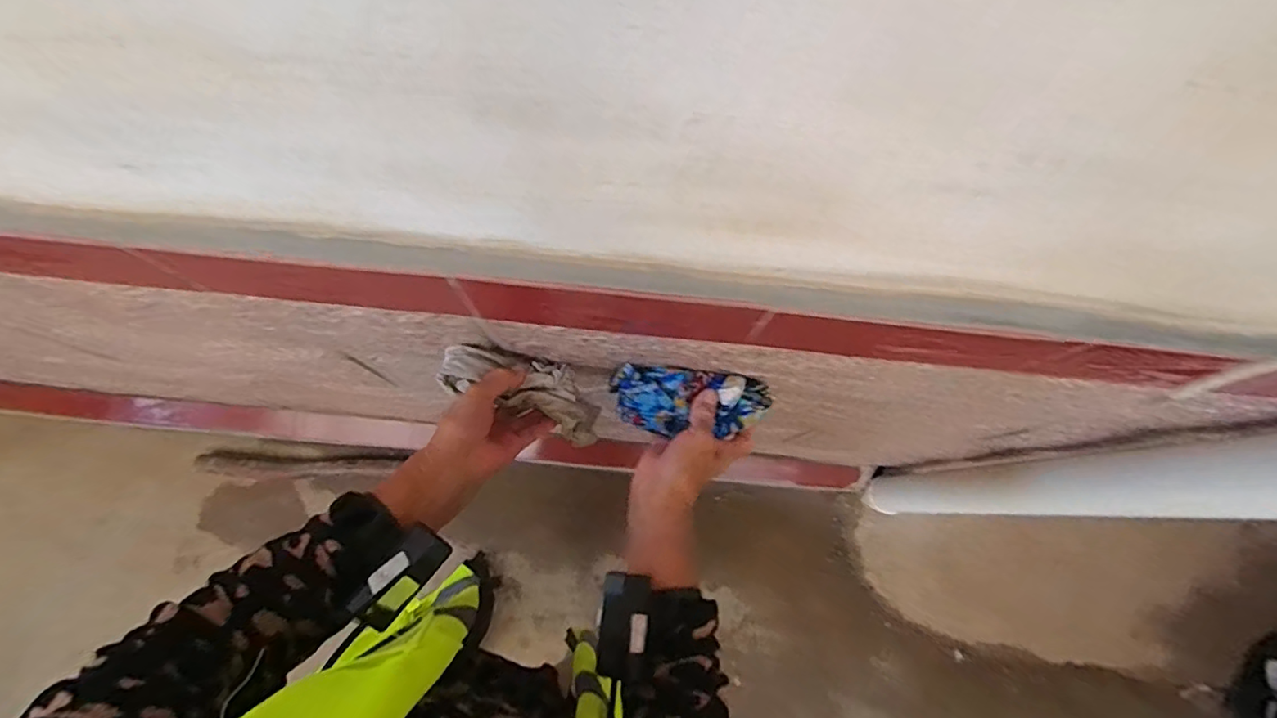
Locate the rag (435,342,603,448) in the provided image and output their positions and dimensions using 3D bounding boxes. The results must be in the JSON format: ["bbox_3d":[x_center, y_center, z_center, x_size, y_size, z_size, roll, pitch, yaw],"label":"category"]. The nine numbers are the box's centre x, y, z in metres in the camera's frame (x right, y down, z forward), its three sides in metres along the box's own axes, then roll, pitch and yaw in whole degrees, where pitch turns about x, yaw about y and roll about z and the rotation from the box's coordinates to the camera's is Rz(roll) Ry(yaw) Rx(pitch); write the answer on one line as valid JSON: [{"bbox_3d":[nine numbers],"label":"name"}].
[{"bbox_3d":[-0.106,0.027,0.528,0.156,0.037,0.063,26,75,-9],"label":"rag"}]

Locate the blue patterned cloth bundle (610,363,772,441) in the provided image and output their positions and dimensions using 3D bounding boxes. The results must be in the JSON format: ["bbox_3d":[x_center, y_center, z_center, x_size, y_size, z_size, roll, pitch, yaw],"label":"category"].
[{"bbox_3d":[0.050,0.039,0.518,0.147,0.044,0.060,3,74,0],"label":"blue patterned cloth bundle"}]

